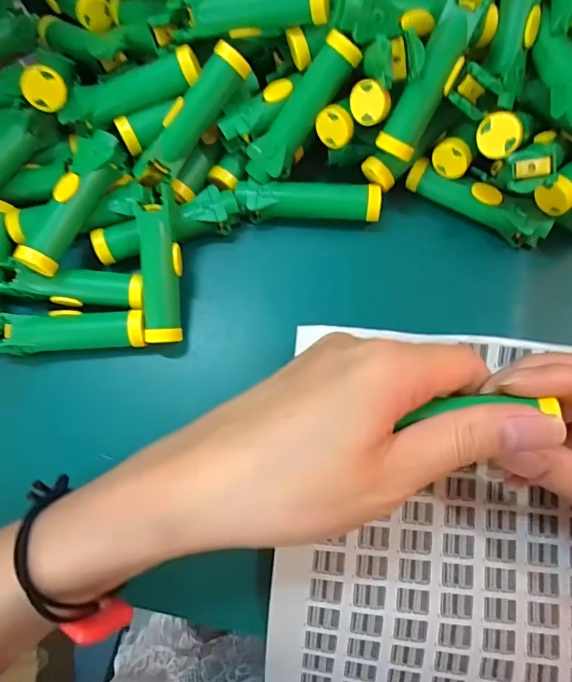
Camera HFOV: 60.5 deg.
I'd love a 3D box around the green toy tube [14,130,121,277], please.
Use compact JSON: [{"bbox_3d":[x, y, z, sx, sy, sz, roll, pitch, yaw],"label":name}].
[{"bbox_3d":[-0.112,-0.072,0.260,0.018,0.022,0.081,21,76,7],"label":"green toy tube"}]

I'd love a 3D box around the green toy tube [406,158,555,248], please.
[{"bbox_3d":[0.107,-0.077,0.274,0.080,0.017,0.016,27,77,8],"label":"green toy tube"}]

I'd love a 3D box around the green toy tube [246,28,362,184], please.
[{"bbox_3d":[0.008,-0.121,0.261,0.019,0.015,0.081,44,114,12],"label":"green toy tube"}]

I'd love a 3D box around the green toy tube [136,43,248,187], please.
[{"bbox_3d":[-0.049,-0.118,0.260,0.018,0.018,0.079,42,100,11],"label":"green toy tube"}]

